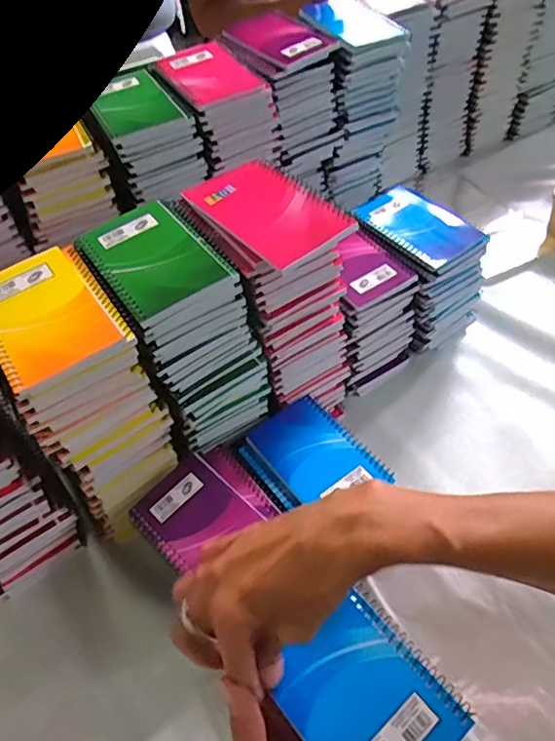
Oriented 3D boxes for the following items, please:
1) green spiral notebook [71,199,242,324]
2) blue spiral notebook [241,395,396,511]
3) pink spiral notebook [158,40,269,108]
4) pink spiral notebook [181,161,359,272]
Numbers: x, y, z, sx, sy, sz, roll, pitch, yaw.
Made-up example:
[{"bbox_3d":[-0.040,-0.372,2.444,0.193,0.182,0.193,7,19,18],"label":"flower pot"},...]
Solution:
[{"bbox_3d":[-0.102,-0.097,0.456,0.090,0.005,0.125,-30,55,-16],"label":"green spiral notebook"},{"bbox_3d":[0.029,0.084,0.543,0.095,0.017,0.128,-33,55,-18],"label":"blue spiral notebook"},{"bbox_3d":[-0.076,-0.335,0.633,0.088,0.013,0.131,-28,54,-14],"label":"pink spiral notebook"},{"bbox_3d":[-0.010,-0.139,0.484,0.083,0.015,0.140,-31,55,-17],"label":"pink spiral notebook"}]

